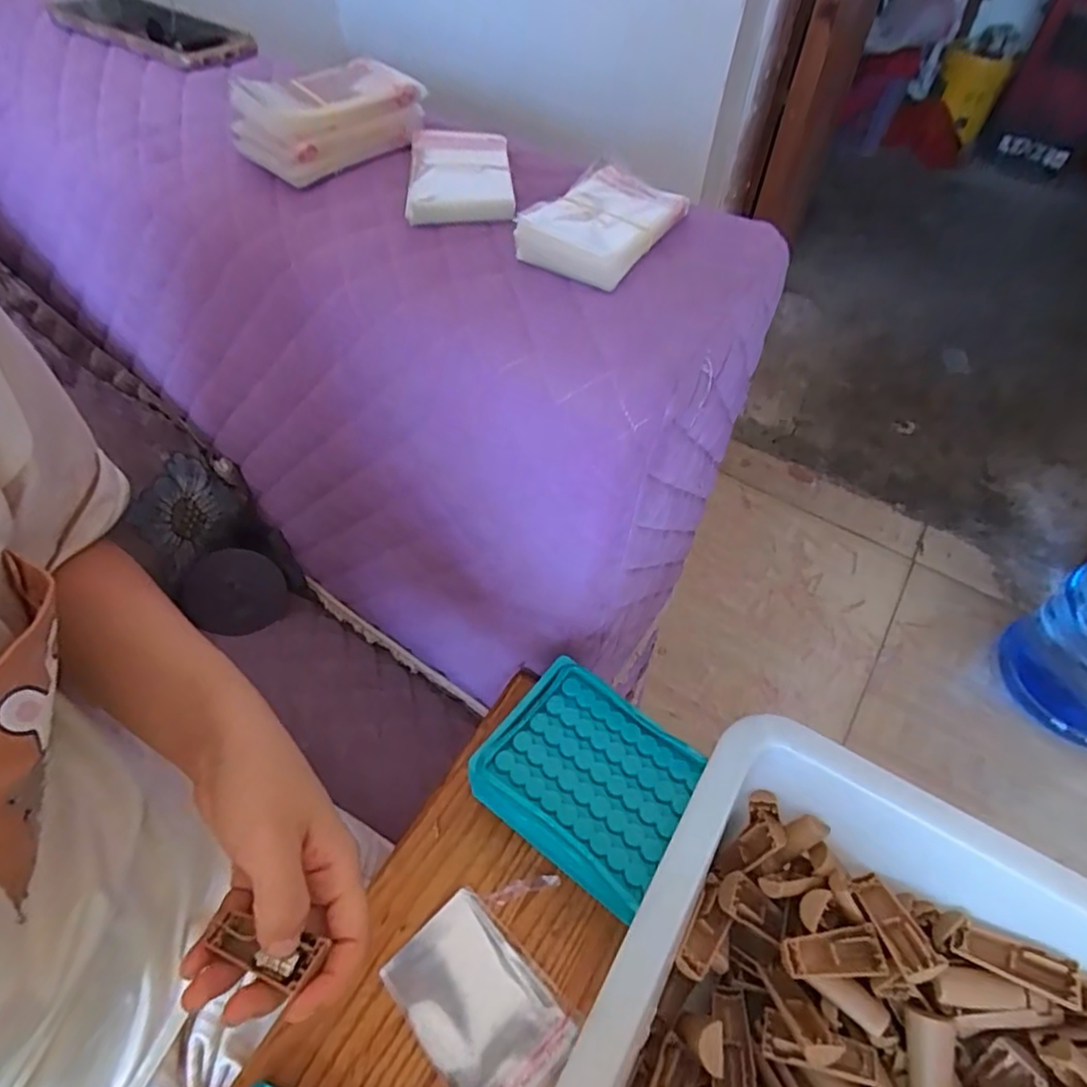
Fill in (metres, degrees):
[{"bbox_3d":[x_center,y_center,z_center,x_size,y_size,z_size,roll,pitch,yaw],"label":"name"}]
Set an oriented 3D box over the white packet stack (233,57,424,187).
[{"bbox_3d":[-0.145,-0.288,0.436,0.106,0.042,0.077,-37,62,-27],"label":"white packet stack"}]

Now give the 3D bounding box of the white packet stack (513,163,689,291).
[{"bbox_3d":[0.036,-0.189,0.385,0.069,0.021,0.095,30,57,19],"label":"white packet stack"}]

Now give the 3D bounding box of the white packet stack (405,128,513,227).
[{"bbox_3d":[-0.054,-0.239,0.421,0.065,0.013,0.104,-1,52,-4],"label":"white packet stack"}]

